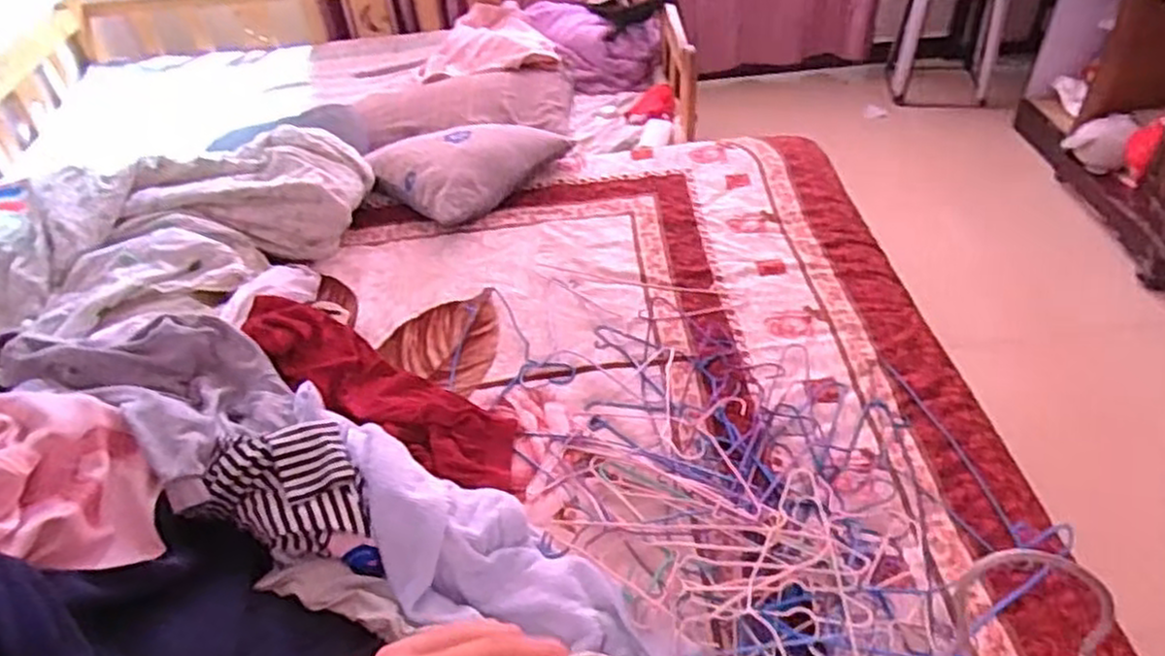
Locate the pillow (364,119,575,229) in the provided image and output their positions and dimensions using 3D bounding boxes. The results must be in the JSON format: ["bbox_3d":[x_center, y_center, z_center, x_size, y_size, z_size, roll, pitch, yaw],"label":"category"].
[{"bbox_3d":[-0.292,-0.429,1.881,0.326,0.116,0.421,26,52,29],"label":"pillow"}]

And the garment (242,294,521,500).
[{"bbox_3d":[-0.354,0.117,1.344,0.596,0.098,0.169,29,52,15],"label":"garment"}]

